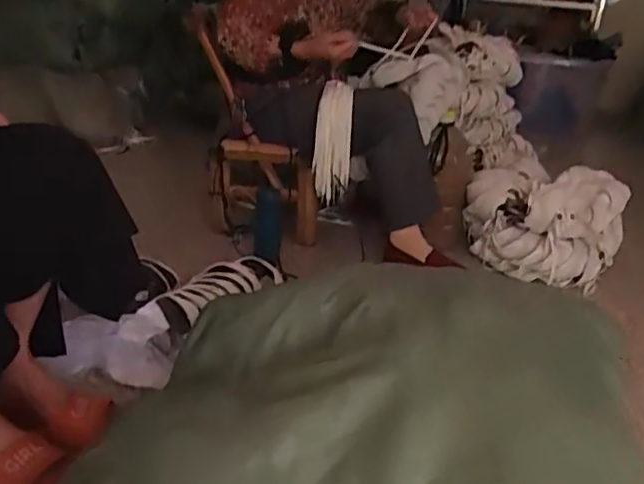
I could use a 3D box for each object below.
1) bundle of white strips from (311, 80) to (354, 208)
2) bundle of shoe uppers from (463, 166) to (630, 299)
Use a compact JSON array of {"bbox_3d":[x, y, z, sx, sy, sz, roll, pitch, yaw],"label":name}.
[{"bbox_3d":[0.025,-0.238,1.544,0.089,0.297,0.049,3,25,-1],"label":"bundle of white strips"},{"bbox_3d":[0.582,-0.059,1.643,0.331,0.259,0.264,23,31,36],"label":"bundle of shoe uppers"}]

